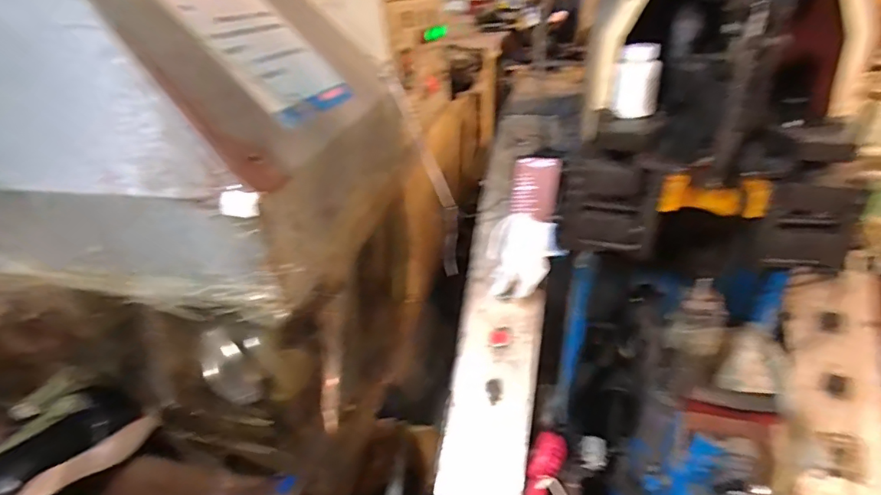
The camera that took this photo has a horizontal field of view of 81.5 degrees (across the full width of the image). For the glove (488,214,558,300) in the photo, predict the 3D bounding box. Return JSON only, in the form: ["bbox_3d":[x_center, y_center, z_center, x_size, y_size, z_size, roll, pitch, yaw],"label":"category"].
[{"bbox_3d":[0.122,0.013,0.776,0.100,0.121,0.067,3,29,9],"label":"glove"}]

